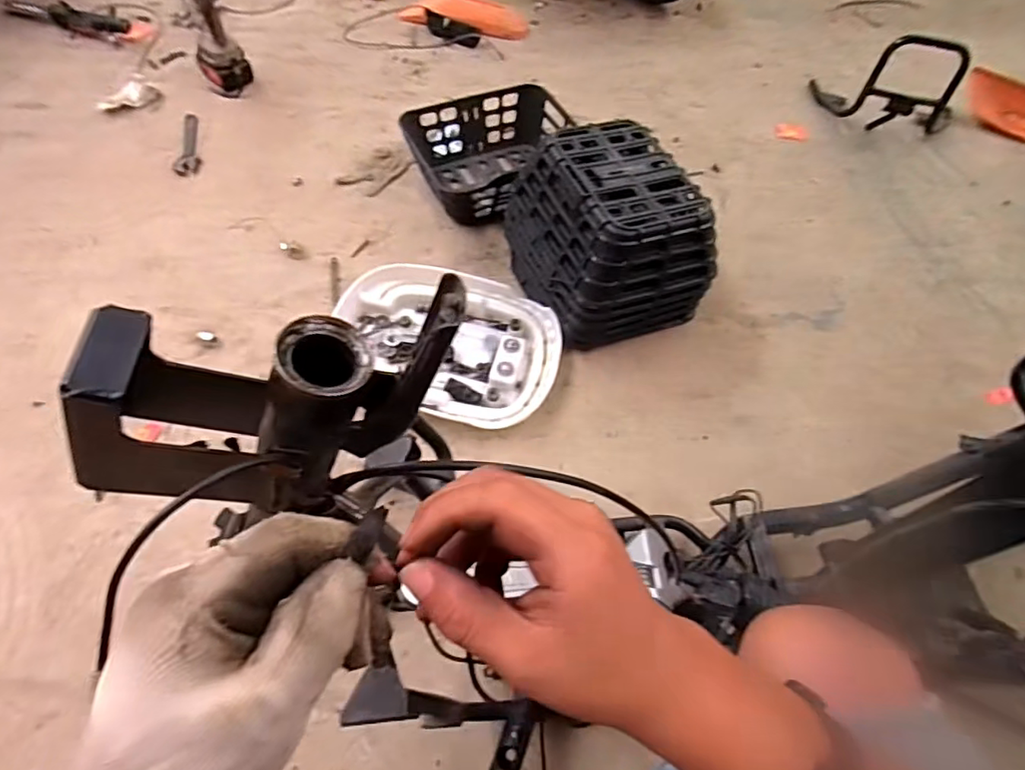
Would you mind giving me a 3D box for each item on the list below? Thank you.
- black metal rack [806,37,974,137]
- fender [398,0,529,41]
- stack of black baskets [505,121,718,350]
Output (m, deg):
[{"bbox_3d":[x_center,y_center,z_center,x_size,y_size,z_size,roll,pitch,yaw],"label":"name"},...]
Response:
[{"bbox_3d":[0.878,-0.699,1.316,0.336,0.189,0.135,23,58,12],"label":"black metal rack"},{"bbox_3d":[-0.126,-1.002,1.551,0.336,0.067,0.140,18,57,9],"label":"fender"},{"bbox_3d":[0.152,-0.254,0.980,0.246,0.240,0.306,-23,61,-17],"label":"stack of black baskets"}]

